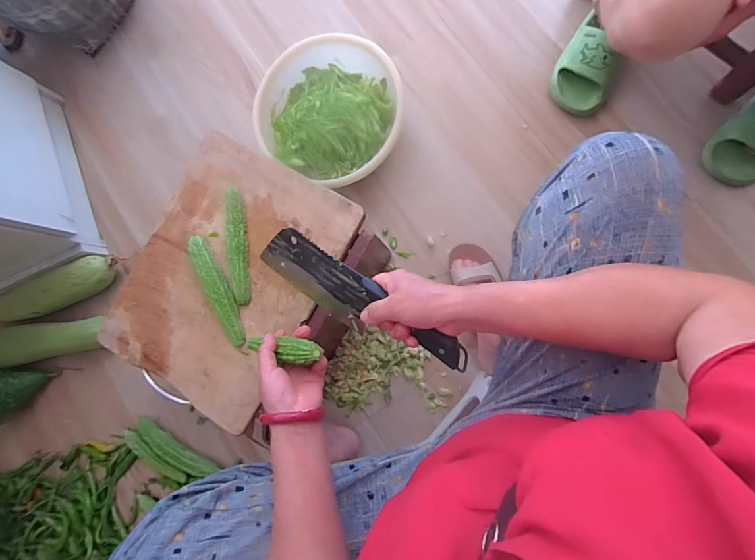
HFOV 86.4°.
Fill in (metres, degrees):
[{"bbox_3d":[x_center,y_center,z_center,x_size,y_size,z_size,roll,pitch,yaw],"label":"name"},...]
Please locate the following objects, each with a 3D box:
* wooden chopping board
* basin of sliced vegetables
[{"bbox_3d":[-0.241,-0.004,0.636,0.289,0.020,0.386,30,92,9],"label":"wooden chopping board"},{"bbox_3d":[-0.093,-0.337,0.811,0.281,0.119,0.254,5,88,9],"label":"basin of sliced vegetables"}]

